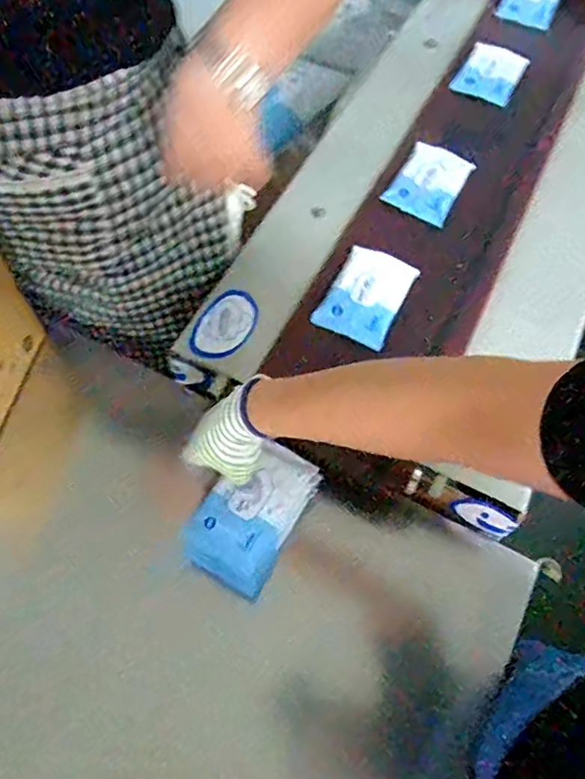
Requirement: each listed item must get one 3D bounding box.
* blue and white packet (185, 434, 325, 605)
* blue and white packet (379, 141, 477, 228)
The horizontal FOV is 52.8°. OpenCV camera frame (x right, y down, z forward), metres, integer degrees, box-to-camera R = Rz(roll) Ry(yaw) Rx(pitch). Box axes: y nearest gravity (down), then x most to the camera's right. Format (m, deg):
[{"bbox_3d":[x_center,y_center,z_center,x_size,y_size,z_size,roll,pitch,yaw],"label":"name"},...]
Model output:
[{"bbox_3d":[-0.042,0.128,0.630,0.092,0.025,0.147,38,76,-9],"label":"blue and white packet"},{"bbox_3d":[0.199,-0.303,0.849,0.093,0.019,0.149,27,64,14],"label":"blue and white packet"}]

